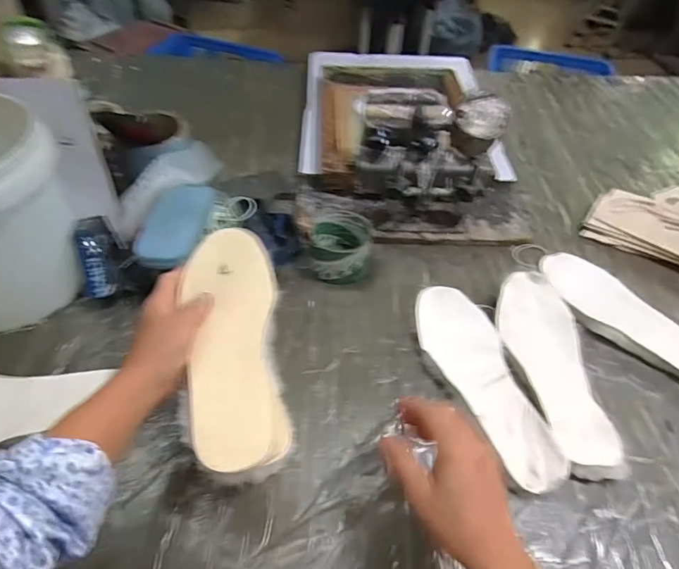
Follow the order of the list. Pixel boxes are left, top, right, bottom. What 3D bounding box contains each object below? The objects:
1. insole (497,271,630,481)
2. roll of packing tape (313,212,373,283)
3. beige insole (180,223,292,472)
[{"bbox_3d":[0.241,0.088,0.505,0.083,0.016,0.254,1,49,-1],"label":"insole"},{"bbox_3d":[0.002,-0.051,0.596,0.080,0.056,0.085,2,51,-3],"label":"roll of packing tape"},{"bbox_3d":[-0.099,0.044,0.414,0.082,0.032,0.242,-6,52,-9],"label":"beige insole"}]

